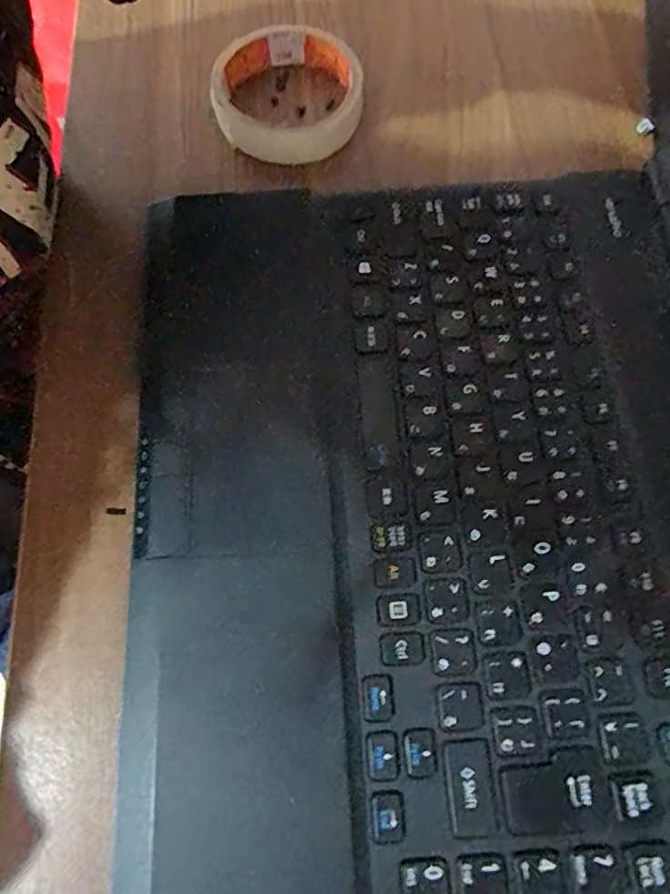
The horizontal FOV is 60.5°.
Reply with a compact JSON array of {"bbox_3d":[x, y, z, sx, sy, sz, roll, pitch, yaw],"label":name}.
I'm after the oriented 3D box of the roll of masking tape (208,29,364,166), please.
[{"bbox_3d":[-0.028,-0.212,0.341,0.087,0.022,0.095,0,71,1],"label":"roll of masking tape"}]

